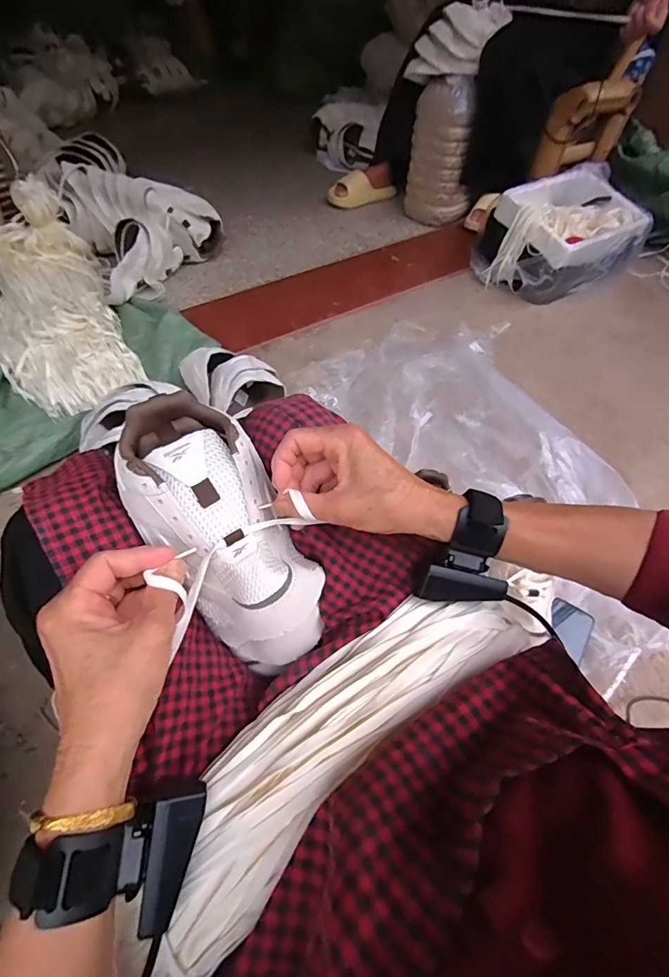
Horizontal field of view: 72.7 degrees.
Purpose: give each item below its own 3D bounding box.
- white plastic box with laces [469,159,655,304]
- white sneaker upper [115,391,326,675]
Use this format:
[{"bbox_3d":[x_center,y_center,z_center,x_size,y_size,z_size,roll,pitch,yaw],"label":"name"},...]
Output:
[{"bbox_3d":[0.596,-0.663,1.217,0.417,0.196,0.278,-26,60,-20],"label":"white plastic box with laces"},{"bbox_3d":[-0.090,0.032,0.376,0.108,0.066,0.241,-29,88,-22],"label":"white sneaker upper"}]

